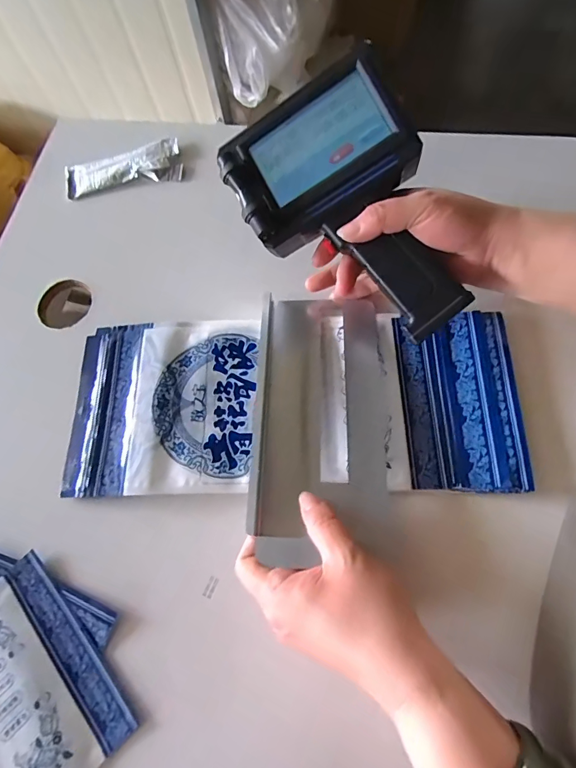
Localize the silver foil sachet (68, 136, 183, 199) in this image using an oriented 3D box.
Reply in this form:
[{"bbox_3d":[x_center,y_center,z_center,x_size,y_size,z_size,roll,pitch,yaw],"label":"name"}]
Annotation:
[{"bbox_3d":[-0.185,-0.241,0.456,0.130,0.010,0.053,-14,74,1],"label":"silver foil sachet"}]

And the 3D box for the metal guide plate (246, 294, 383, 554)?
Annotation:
[{"bbox_3d":[0.025,0.019,0.340,0.103,0.021,0.206,2,62,2],"label":"metal guide plate"}]

